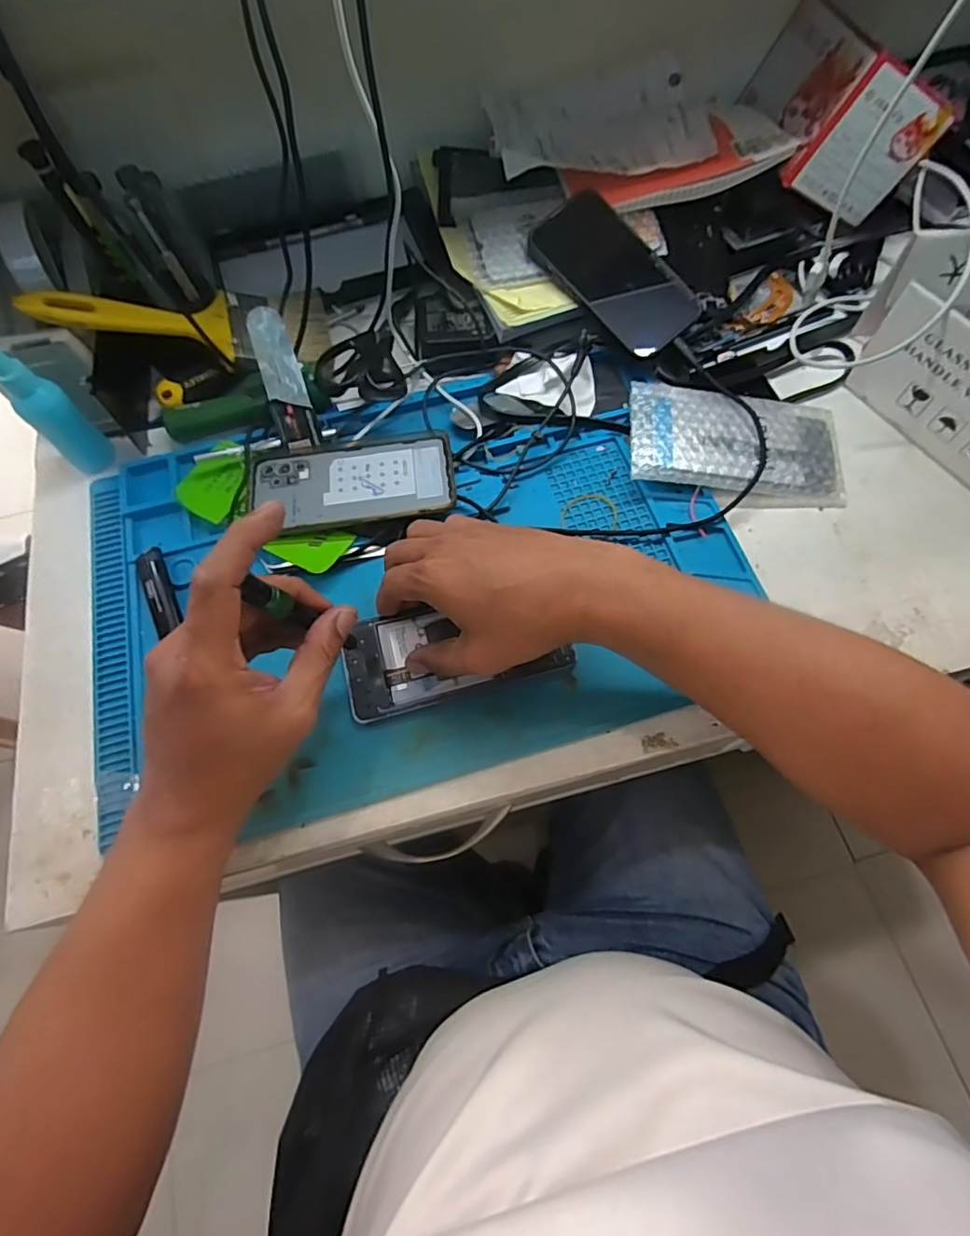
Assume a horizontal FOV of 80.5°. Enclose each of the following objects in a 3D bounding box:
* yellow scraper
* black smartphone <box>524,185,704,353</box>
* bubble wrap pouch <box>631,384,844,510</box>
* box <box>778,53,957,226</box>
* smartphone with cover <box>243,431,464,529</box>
[{"bbox_3d":[-0.275,-0.234,0.449,0.140,0.014,0.058,-6,70,-26],"label":"yellow scraper"},{"bbox_3d":[0.110,-0.291,0.486,0.075,0.007,0.146,-40,88,-1],"label":"black smartphone"},{"bbox_3d":[0.199,-0.140,0.452,0.167,0.016,0.095,4,67,4],"label":"bubble wrap pouch"},{"bbox_3d":[0.326,-0.401,0.489,0.091,0.096,0.030,22,47,-21],"label":"box"},{"bbox_3d":[-0.103,-0.109,0.448,0.156,0.013,0.081,-6,67,0],"label":"smartphone with cover"}]

